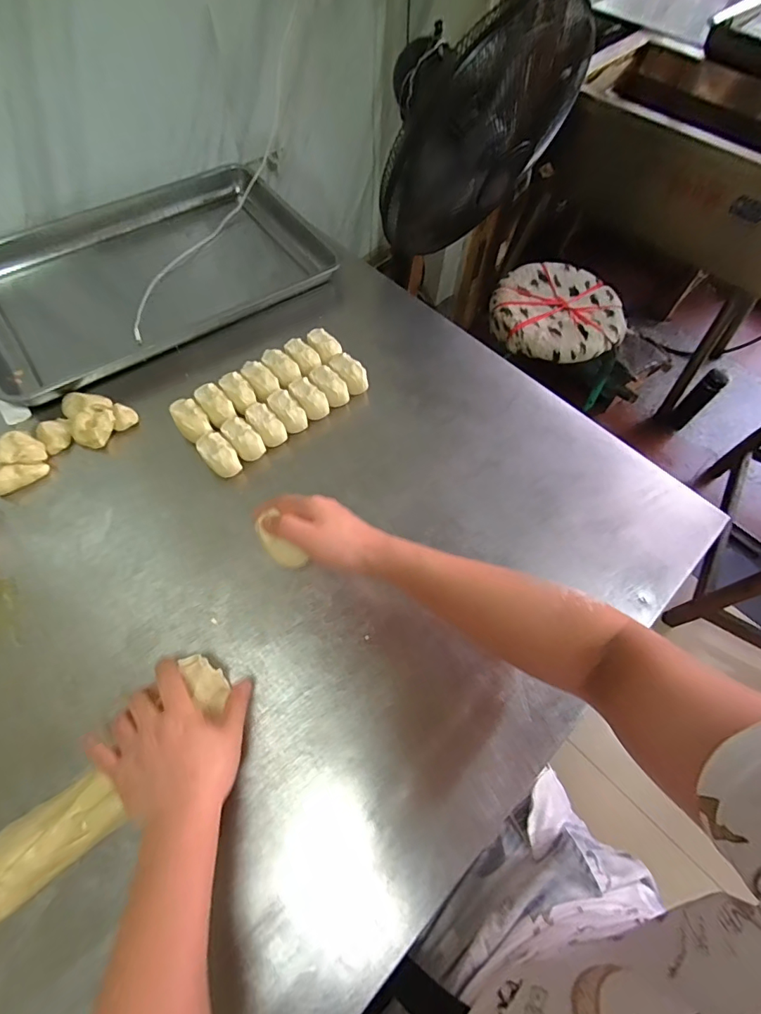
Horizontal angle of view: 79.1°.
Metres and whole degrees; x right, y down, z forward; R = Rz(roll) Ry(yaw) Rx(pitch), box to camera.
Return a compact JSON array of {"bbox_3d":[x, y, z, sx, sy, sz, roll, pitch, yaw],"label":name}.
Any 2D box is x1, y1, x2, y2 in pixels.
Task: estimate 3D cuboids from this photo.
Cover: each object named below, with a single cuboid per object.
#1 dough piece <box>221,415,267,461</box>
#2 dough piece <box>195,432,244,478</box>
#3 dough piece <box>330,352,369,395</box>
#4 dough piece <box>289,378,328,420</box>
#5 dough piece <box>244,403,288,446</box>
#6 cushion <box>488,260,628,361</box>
[{"bbox_3d":[-0.207,-0.098,0.703,0.041,0.048,0.075,-36,68,-17],"label":"dough piece"},{"bbox_3d":[-0.237,-0.073,0.683,0.042,0.045,0.067,-35,68,-17],"label":"dough piece"},{"bbox_3d":[-0.052,-0.223,0.797,0.049,0.061,0.081,-38,68,-18],"label":"dough piece"},{"bbox_3d":[-0.115,-0.168,0.749,0.043,0.057,0.072,-41,70,-19],"label":"dough piece"},{"bbox_3d":[-0.178,-0.122,0.722,0.040,0.049,0.076,-38,68,-18],"label":"dough piece"},{"bbox_3d":[0.435,-0.489,1.145,0.308,0.054,0.289,1,62,-3],"label":"cushion"}]

